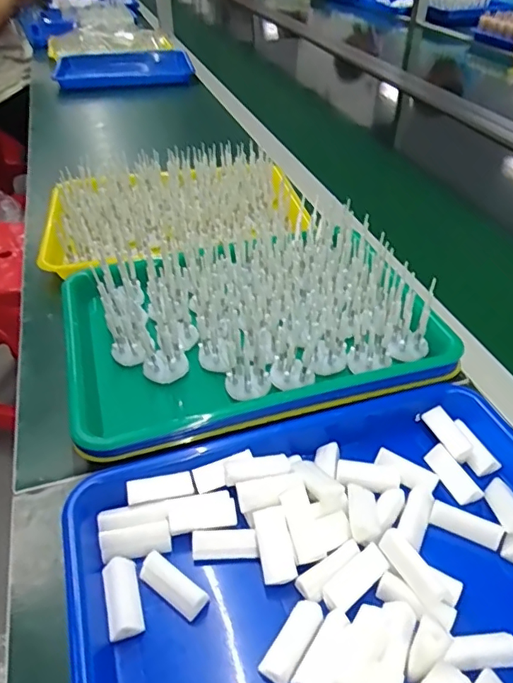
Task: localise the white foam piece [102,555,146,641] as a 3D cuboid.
[{"bbox_3d":[-0.083,0.159,0.328,0.020,0.015,0.047,-12,42,-14],"label":"white foam piece"}]

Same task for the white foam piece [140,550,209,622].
[{"bbox_3d":[-0.053,0.155,0.333,0.046,0.016,0.017,24,46,26],"label":"white foam piece"}]

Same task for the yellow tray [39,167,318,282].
[{"bbox_3d":[-0.114,-0.171,0.699,0.330,0.047,0.188,-12,42,-14],"label":"yellow tray"}]

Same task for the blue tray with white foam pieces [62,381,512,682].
[{"bbox_3d":[0.061,0.143,0.326,0.335,0.033,0.243,-13,42,-15],"label":"blue tray with white foam pieces"}]

